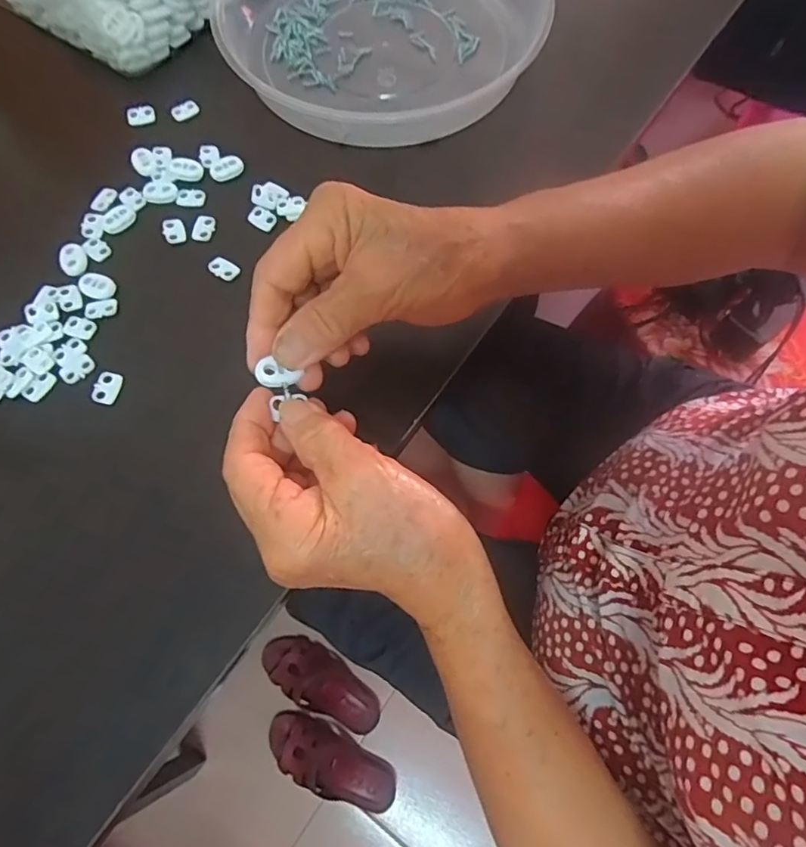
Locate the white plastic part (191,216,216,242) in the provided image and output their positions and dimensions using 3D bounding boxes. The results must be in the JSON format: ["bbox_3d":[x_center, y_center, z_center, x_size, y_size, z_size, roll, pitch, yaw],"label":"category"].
[{"bbox_3d":[-0.130,-0.127,0.347,0.013,0.004,0.018,3,69,1],"label":"white plastic part"}]

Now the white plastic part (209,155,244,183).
[{"bbox_3d":[-0.120,-0.173,0.363,0.023,0.004,0.016,-27,71,-10],"label":"white plastic part"}]

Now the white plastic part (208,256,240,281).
[{"bbox_3d":[-0.112,-0.097,0.335,0.019,0.004,0.012,34,73,12],"label":"white plastic part"}]

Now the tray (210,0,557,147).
[{"bbox_3d":[-0.017,-0.309,0.404,0.236,0.040,0.236,0,69,0],"label":"tray"}]

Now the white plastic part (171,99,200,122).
[{"bbox_3d":[-0.158,-0.227,0.389,0.020,0.004,0.013,-29,72,-10],"label":"white plastic part"}]

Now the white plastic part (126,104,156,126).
[{"bbox_3d":[-0.189,-0.222,0.386,0.019,0.005,0.013,-8,69,-3],"label":"white plastic part"}]

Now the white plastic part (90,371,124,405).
[{"bbox_3d":[-0.170,-0.021,0.306,0.014,0.004,0.020,11,69,4],"label":"white plastic part"}]

